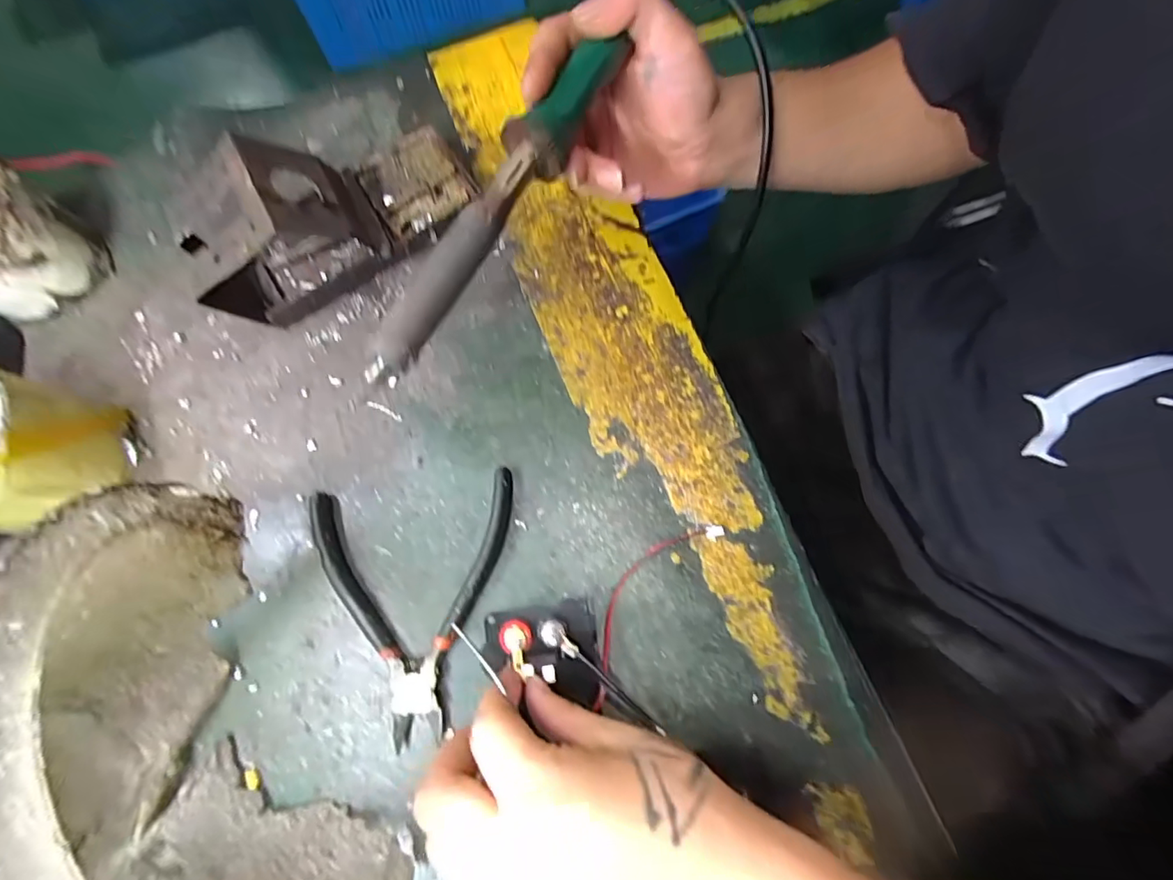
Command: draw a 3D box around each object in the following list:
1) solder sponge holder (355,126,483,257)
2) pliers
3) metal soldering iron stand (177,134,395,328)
[{"bbox_3d":[-0.114,-0.171,0.363,0.065,0.022,0.073,-30,75,-7],"label":"solder sponge holder"},{"bbox_3d":[-0.095,0.089,0.292,0.113,0.012,0.136,-6,74,0],"label":"pliers"},{"bbox_3d":[-0.182,-0.124,0.320,0.103,0.082,0.064,-30,75,-7],"label":"metal soldering iron stand"}]

